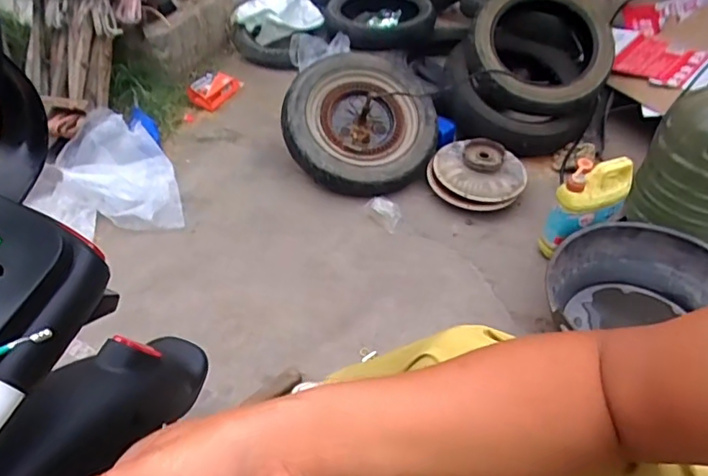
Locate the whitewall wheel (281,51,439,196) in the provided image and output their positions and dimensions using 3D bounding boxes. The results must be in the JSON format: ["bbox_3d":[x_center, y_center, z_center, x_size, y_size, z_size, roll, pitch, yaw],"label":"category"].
[{"bbox_3d":[0.014,-0.280,1.264,0.350,0.096,0.350,1,71,-3],"label":"whitewall wheel"}]

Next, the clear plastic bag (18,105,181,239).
[{"bbox_3d":[-0.582,-0.133,1.234,0.307,0.130,0.332,-22,52,-19],"label":"clear plastic bag"}]

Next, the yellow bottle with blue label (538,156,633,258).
[{"bbox_3d":[0.460,-0.052,1.060,0.161,0.226,0.066,-14,47,-15],"label":"yellow bottle with blue label"}]

